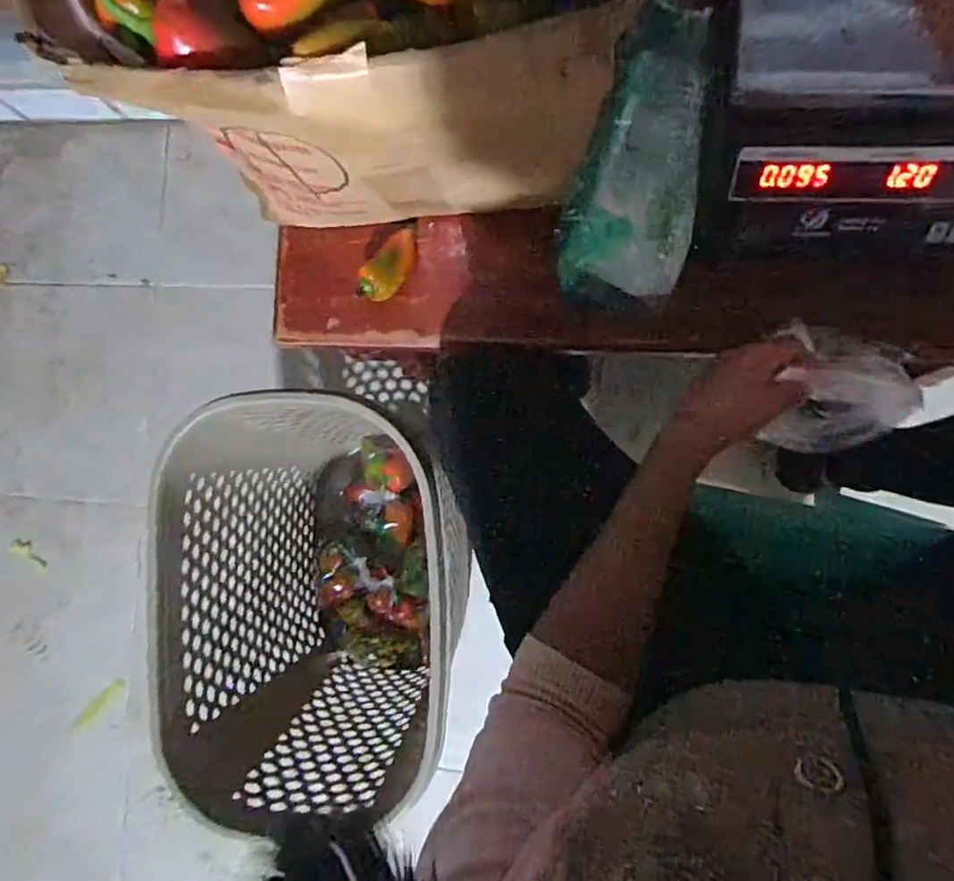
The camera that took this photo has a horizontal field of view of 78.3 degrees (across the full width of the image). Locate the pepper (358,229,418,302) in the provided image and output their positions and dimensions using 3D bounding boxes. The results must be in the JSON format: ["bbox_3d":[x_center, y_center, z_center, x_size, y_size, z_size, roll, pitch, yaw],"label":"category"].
[{"bbox_3d":[-0.079,-0.161,0.552,0.032,0.039,0.073,40,95,5],"label":"pepper"}]

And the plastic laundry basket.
[{"bbox_3d":[-0.177,0.191,0.795,0.292,0.377,0.461,2,91,7],"label":"plastic laundry basket"}]

